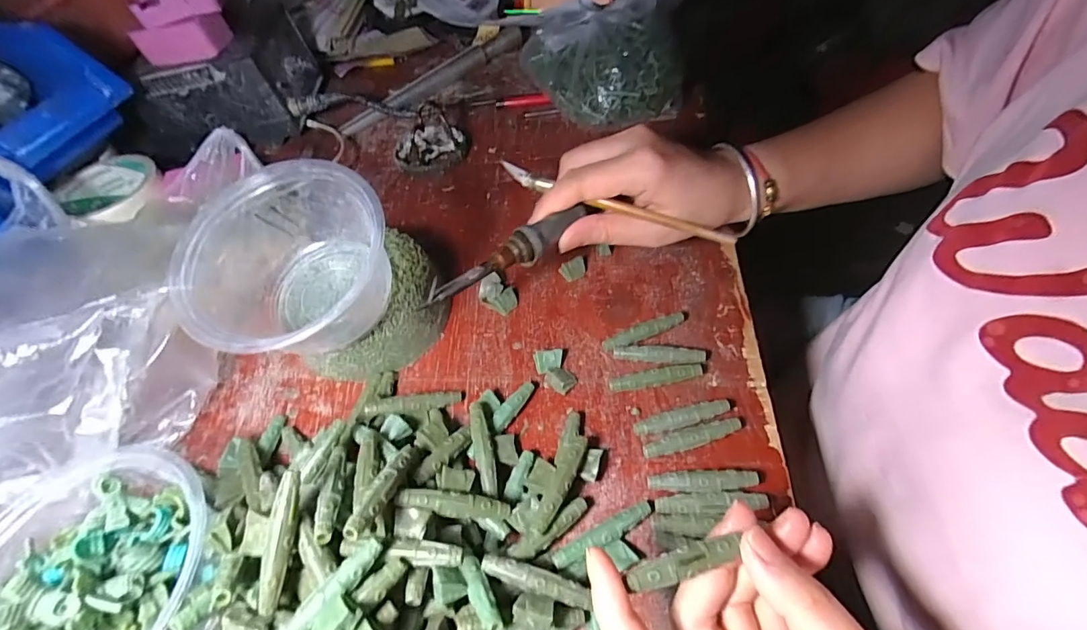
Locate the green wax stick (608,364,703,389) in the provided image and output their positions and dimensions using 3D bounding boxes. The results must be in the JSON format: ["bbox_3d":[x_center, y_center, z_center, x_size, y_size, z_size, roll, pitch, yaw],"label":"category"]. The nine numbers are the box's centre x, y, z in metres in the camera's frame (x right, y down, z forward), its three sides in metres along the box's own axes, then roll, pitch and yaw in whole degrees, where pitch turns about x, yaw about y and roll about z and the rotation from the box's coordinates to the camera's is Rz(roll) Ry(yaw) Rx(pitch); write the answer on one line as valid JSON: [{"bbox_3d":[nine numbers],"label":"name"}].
[{"bbox_3d":[0.069,0.039,0.292,0.057,0.011,0.011,-9,54,0],"label":"green wax stick"}]

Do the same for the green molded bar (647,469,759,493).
[{"bbox_3d":[0.085,0.089,0.252,0.056,0.010,0.011,-3,54,4],"label":"green molded bar"}]

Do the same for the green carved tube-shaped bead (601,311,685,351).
[{"bbox_3d":[0.067,0.011,0.313,0.058,0.010,0.012,-24,55,-11],"label":"green carved tube-shaped bead"}]

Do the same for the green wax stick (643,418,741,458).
[{"bbox_3d":[0.085,0.069,0.267,0.058,0.010,0.010,-16,54,-6],"label":"green wax stick"}]

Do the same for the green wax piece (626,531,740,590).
[{"bbox_3d":[0.056,0.099,0.189,0.046,0.004,0.010,-17,54,-8],"label":"green wax piece"}]

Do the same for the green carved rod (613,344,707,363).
[{"bbox_3d":[0.074,0.025,0.301,0.056,0.009,0.013,1,54,6],"label":"green carved rod"}]

